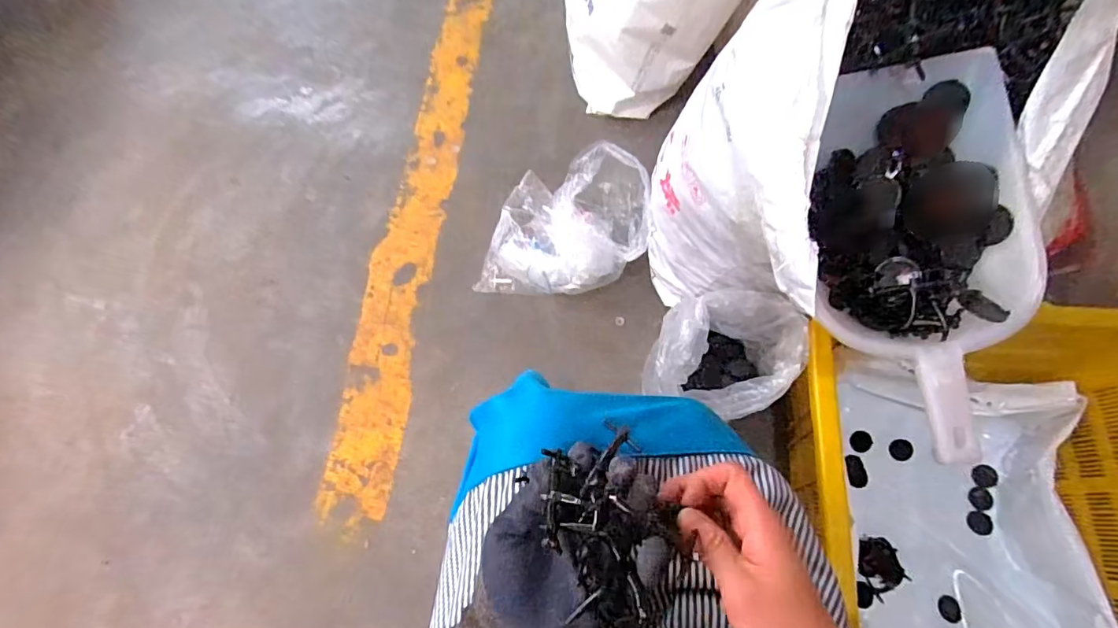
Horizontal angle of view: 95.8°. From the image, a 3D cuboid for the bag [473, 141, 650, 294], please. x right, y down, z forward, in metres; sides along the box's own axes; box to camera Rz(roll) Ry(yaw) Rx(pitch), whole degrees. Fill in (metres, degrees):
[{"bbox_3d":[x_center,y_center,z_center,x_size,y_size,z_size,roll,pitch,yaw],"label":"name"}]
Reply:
[{"bbox_3d":[-0.001,-0.174,0.988,0.325,0.205,0.264,-2,67,4],"label":"bag"}]

